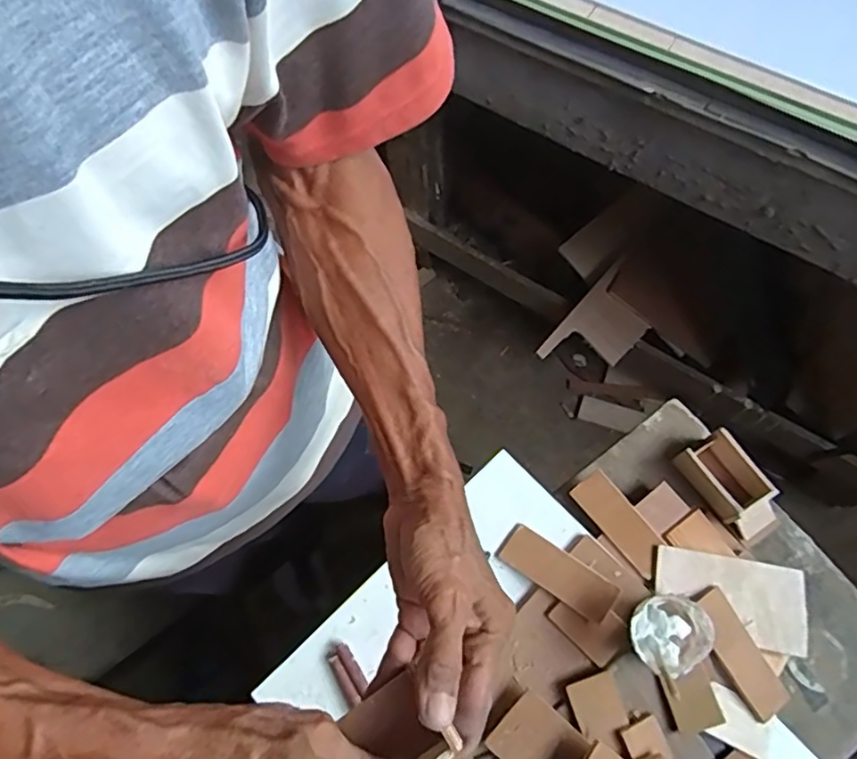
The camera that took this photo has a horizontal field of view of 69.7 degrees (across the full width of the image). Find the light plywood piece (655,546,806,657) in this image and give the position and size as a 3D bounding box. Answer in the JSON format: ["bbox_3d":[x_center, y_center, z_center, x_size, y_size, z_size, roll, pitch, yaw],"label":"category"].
[{"bbox_3d":[0.291,0.210,0.595,0.140,0.009,0.076,11,73,5],"label":"light plywood piece"}]

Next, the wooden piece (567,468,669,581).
[{"bbox_3d":[0.195,0.146,0.627,0.042,0.011,0.107,-37,73,-12],"label":"wooden piece"}]

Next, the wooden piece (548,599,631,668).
[{"bbox_3d":[0.150,0.231,0.579,0.066,0.006,0.046,42,84,16],"label":"wooden piece"}]

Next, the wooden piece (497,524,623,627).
[{"bbox_3d":[0.124,0.187,0.596,0.113,0.004,0.041,31,78,24],"label":"wooden piece"}]

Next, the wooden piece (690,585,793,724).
[{"bbox_3d":[0.287,0.252,0.570,0.043,0.009,0.112,-26,71,-9],"label":"wooden piece"}]

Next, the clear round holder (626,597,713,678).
[{"bbox_3d":[0.214,0.230,0.547,0.066,0.064,0.065,0,69,1],"label":"clear round holder"}]

